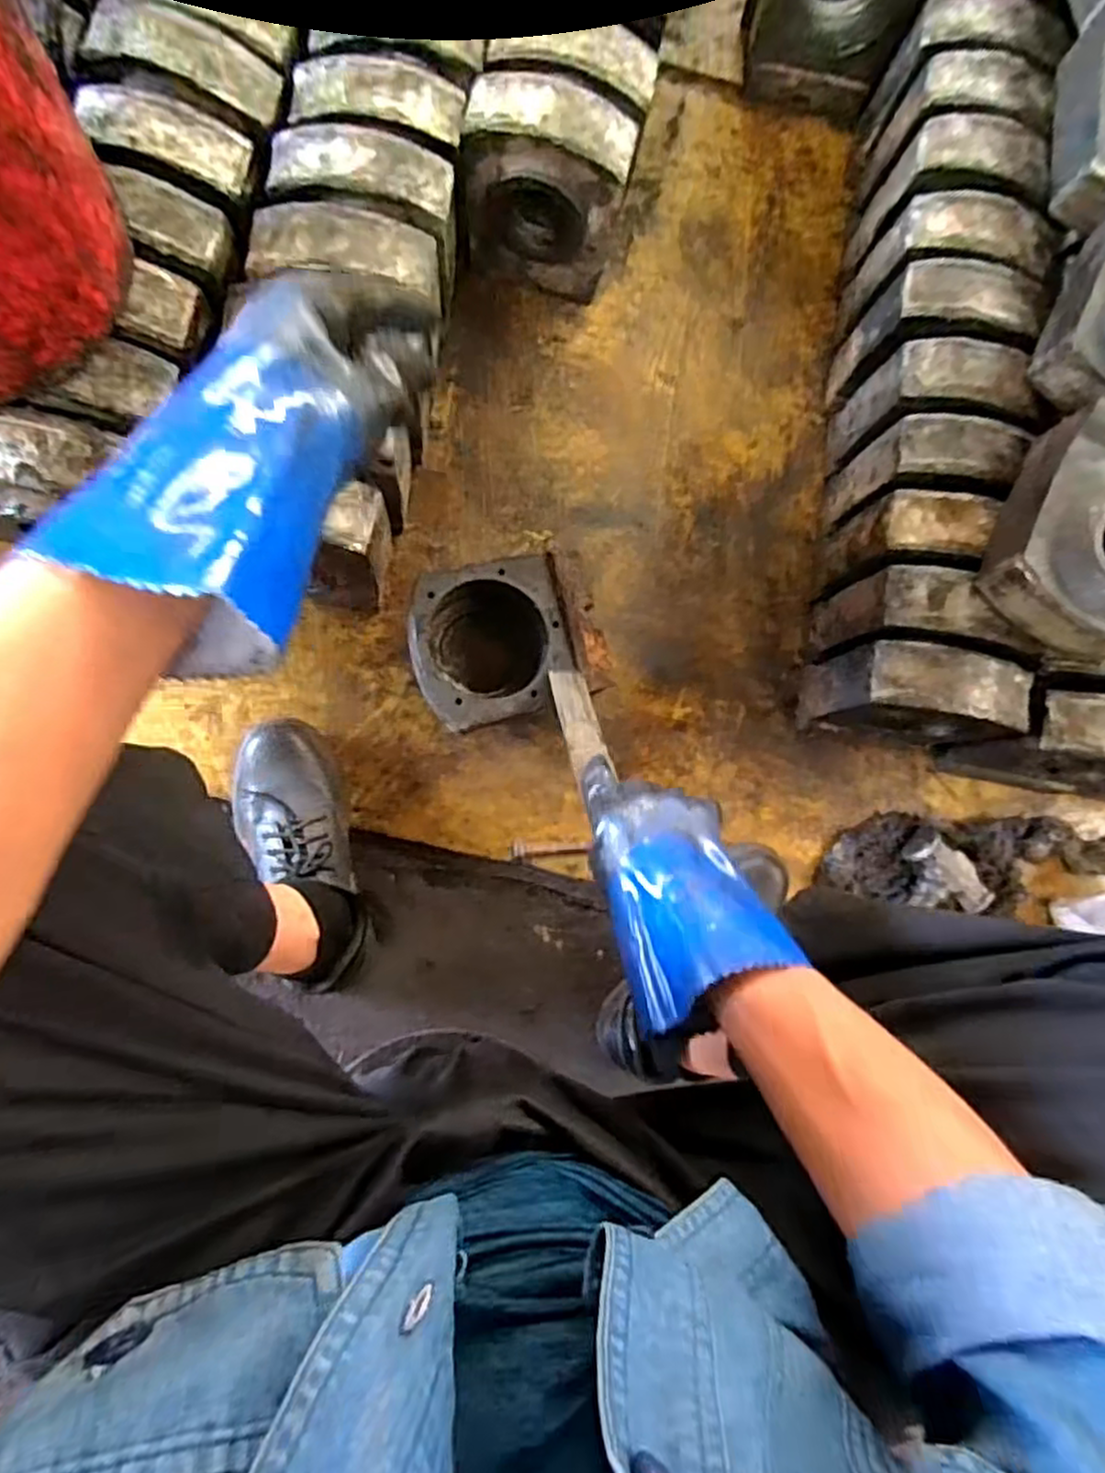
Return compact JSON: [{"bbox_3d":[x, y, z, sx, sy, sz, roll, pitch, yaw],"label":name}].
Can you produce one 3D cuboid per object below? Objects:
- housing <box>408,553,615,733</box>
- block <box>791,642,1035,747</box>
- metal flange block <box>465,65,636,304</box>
[{"bbox_3d":[-0.048,-0.095,0.742,0.179,0.099,0.152,-15,86,-8],"label":"housing"},{"bbox_3d":[0.367,-0.039,0.745,0.163,0.199,0.067,10,83,-6],"label":"block"},{"bbox_3d":[-0.006,-0.554,0.742,0.159,0.192,0.086,17,82,-5],"label":"metal flange block"}]

